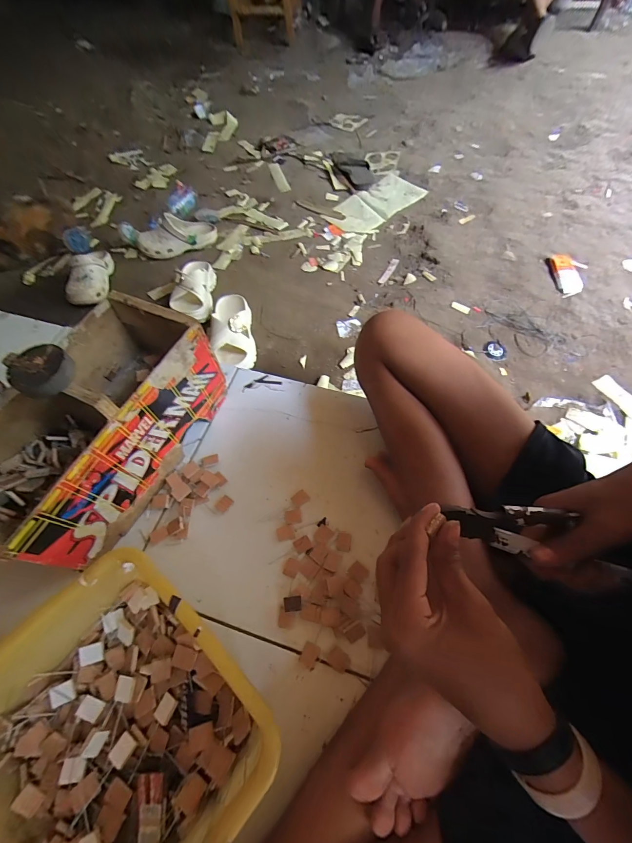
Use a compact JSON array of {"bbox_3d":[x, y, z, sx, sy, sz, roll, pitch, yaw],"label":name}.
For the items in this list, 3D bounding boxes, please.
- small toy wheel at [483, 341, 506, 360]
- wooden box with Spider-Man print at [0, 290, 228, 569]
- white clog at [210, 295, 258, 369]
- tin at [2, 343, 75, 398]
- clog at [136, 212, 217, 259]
[{"bbox_3d":[0.408,-0.162,0.777,0.049,0.006,0.048,0,63,1],"label":"small toy wheel"},{"bbox_3d":[-0.308,0.009,0.476,0.171,0.200,0.362,24,66,13],"label":"wooden box with Spider-Man print"},{"bbox_3d":[-0.200,-0.219,0.809,0.097,0.090,0.204,-9,63,-3],"label":"white clog"},{"bbox_3d":[-0.308,-0.059,0.381,0.060,0.019,0.067,-41,69,-18],"label":"tin"},{"bbox_3d":[-0.438,-0.578,1.069,0.242,0.077,0.105,-7,63,-3],"label":"clog"}]

